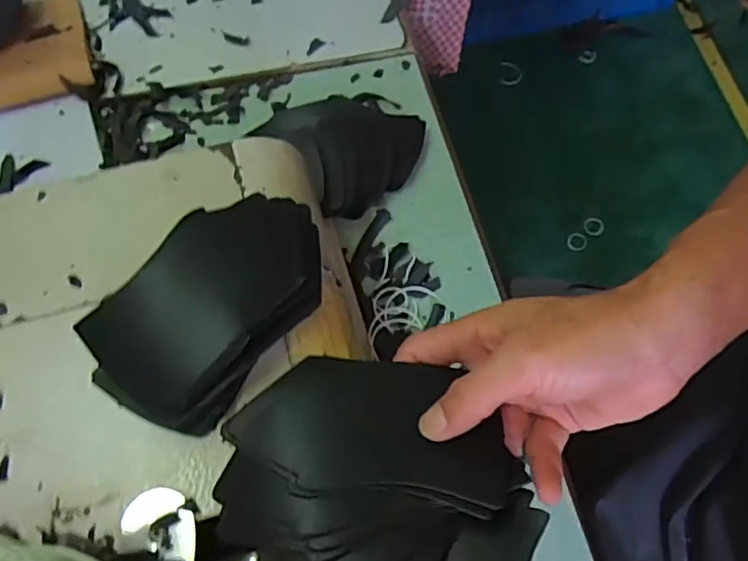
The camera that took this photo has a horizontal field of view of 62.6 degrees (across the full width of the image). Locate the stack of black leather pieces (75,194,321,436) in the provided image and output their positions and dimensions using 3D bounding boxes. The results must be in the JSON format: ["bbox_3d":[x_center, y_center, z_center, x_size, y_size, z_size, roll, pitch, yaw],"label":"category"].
[{"bbox_3d":[-0.084,0.011,0.336,0.083,0.034,0.140,38,71,17],"label":"stack of black leather pieces"}]

